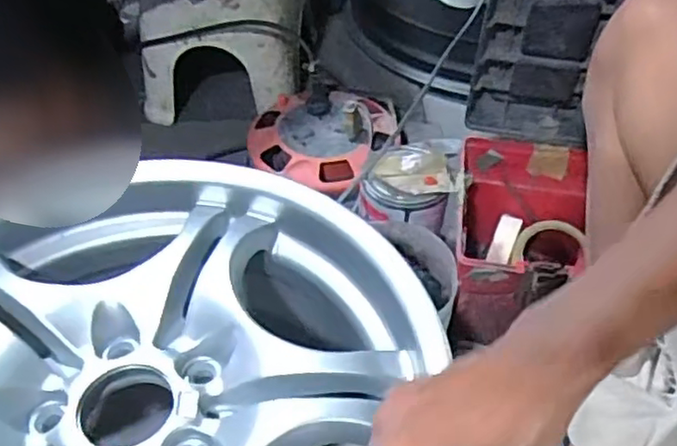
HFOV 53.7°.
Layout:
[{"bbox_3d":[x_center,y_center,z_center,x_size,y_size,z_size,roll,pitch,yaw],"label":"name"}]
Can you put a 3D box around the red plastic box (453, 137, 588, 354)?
[{"bbox_3d":[0.209,0.031,0.759,0.161,0.151,0.197,9,47,7],"label":"red plastic box"}]

